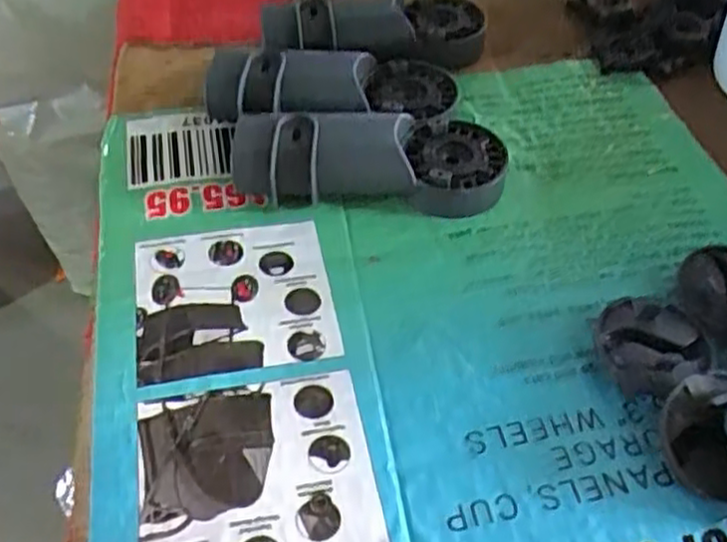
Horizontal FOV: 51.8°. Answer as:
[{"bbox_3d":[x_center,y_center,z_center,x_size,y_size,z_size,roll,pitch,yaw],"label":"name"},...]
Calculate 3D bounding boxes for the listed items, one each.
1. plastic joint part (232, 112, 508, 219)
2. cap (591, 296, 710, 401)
[{"bbox_3d":[0.003,-0.069,0.455,0.165,0.038,0.065,2,50,2],"label":"plastic joint part"},{"bbox_3d":[0.145,0.035,0.377,0.051,0.020,0.054,0,50,0],"label":"cap"}]

